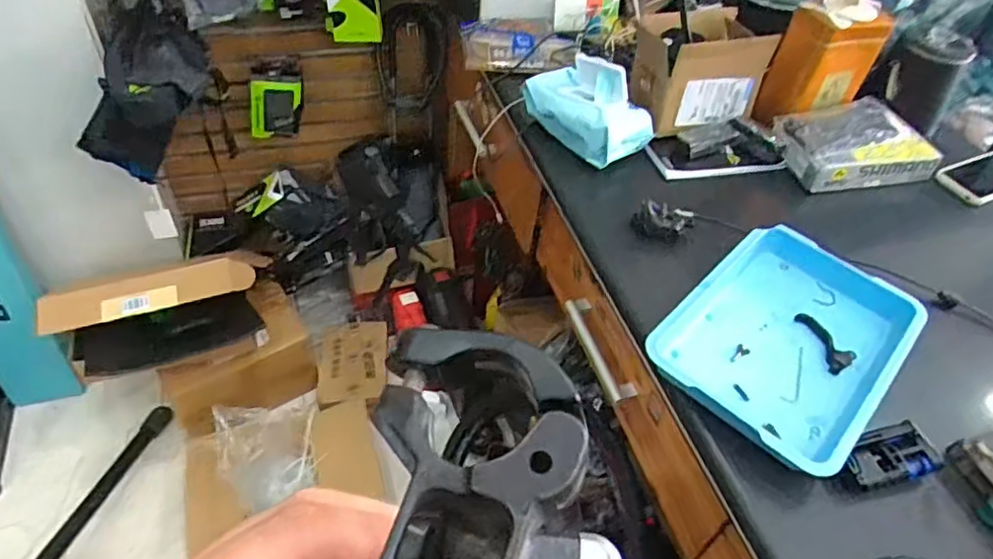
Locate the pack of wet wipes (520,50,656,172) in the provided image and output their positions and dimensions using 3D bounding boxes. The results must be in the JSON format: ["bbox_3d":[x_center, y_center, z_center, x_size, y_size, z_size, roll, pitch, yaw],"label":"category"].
[{"bbox_3d":[0.139,-0.274,0.976,0.113,0.110,0.186,-27,56,-29],"label":"pack of wet wipes"}]

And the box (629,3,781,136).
[{"bbox_3d":[0.318,-0.332,1.012,0.176,0.149,0.140,-10,49,-16],"label":"box"}]

